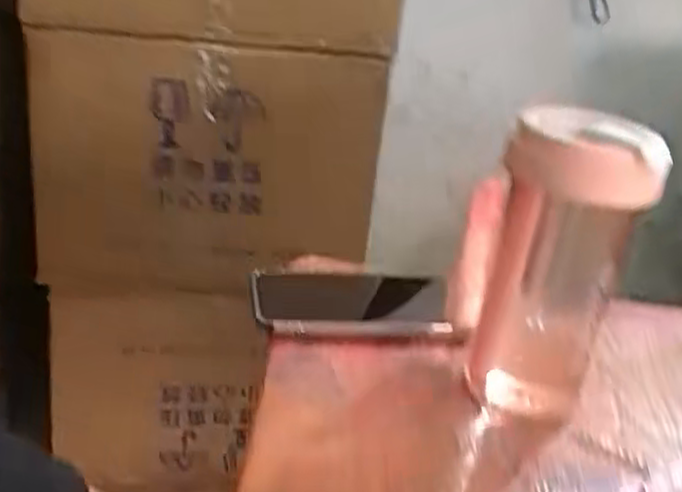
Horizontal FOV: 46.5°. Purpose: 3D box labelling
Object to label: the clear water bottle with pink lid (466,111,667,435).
[{"bbox_3d":[0.124,0.018,0.455,0.077,0.188,0.068,14,24,15],"label":"clear water bottle with pink lid"}]

